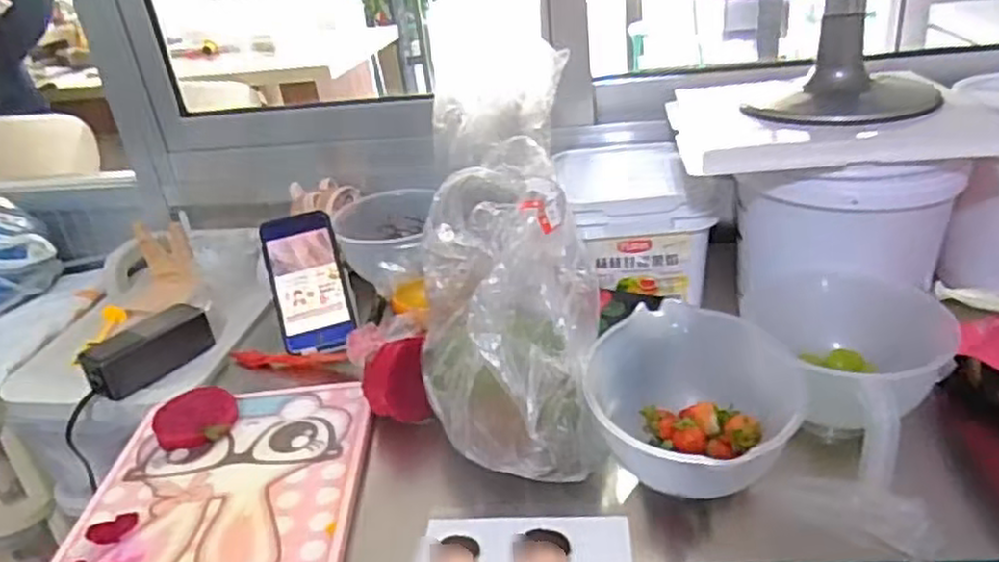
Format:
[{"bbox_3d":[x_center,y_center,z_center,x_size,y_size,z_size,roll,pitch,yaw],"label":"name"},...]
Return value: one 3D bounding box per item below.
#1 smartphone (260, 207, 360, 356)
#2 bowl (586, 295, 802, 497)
[{"bbox_3d":[-0.210,0.000,0.795,0.077,0.019,0.159,-14,76,-10],"label":"smartphone"},{"bbox_3d":[0.146,0.094,0.554,0.145,0.079,0.142,-5,28,3],"label":"bowl"}]

